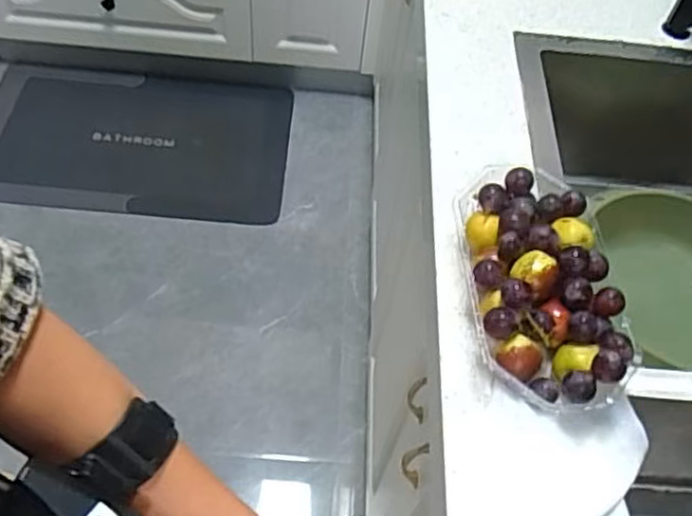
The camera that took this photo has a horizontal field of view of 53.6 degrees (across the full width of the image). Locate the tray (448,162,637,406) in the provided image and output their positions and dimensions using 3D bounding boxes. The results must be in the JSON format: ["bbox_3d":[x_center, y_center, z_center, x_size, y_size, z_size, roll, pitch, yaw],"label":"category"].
[{"bbox_3d":[0.149,0.019,0.535,0.112,0.059,0.211,0,55,-5],"label":"tray"}]

